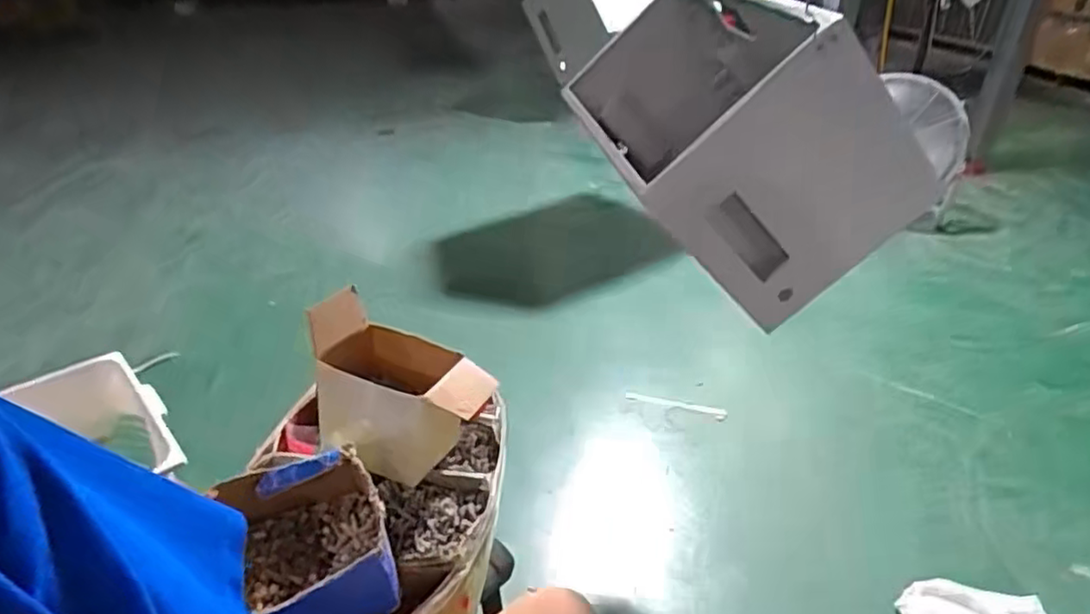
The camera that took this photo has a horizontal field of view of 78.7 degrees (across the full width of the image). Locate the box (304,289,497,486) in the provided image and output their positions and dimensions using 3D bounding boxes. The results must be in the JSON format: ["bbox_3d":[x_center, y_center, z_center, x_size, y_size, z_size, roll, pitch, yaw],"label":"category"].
[{"bbox_3d":[-0.166,0.092,0.764,0.209,0.159,0.113,11,31,12],"label":"box"}]

